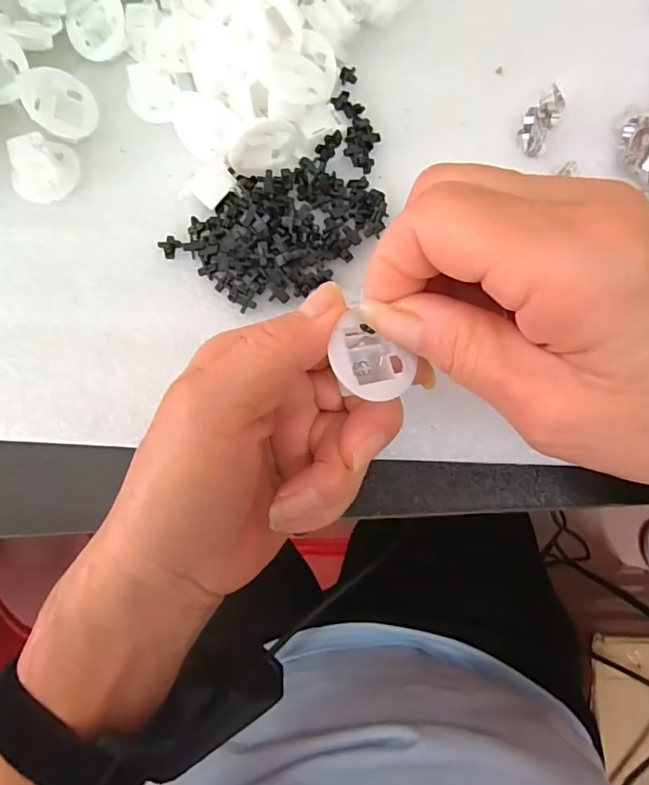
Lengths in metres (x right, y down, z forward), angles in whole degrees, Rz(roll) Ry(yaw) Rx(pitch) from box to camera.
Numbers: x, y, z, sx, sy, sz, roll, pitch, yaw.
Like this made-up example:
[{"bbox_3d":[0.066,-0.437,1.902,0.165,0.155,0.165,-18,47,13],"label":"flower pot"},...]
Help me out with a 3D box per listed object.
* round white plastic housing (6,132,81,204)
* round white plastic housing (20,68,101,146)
[{"bbox_3d":[-0.135,-0.108,0.242,0.032,0.017,0.024,-44,82,-7],"label":"round white plastic housing"},{"bbox_3d":[-0.125,-0.138,0.243,0.032,0.007,0.032,-2,93,-37],"label":"round white plastic housing"}]

